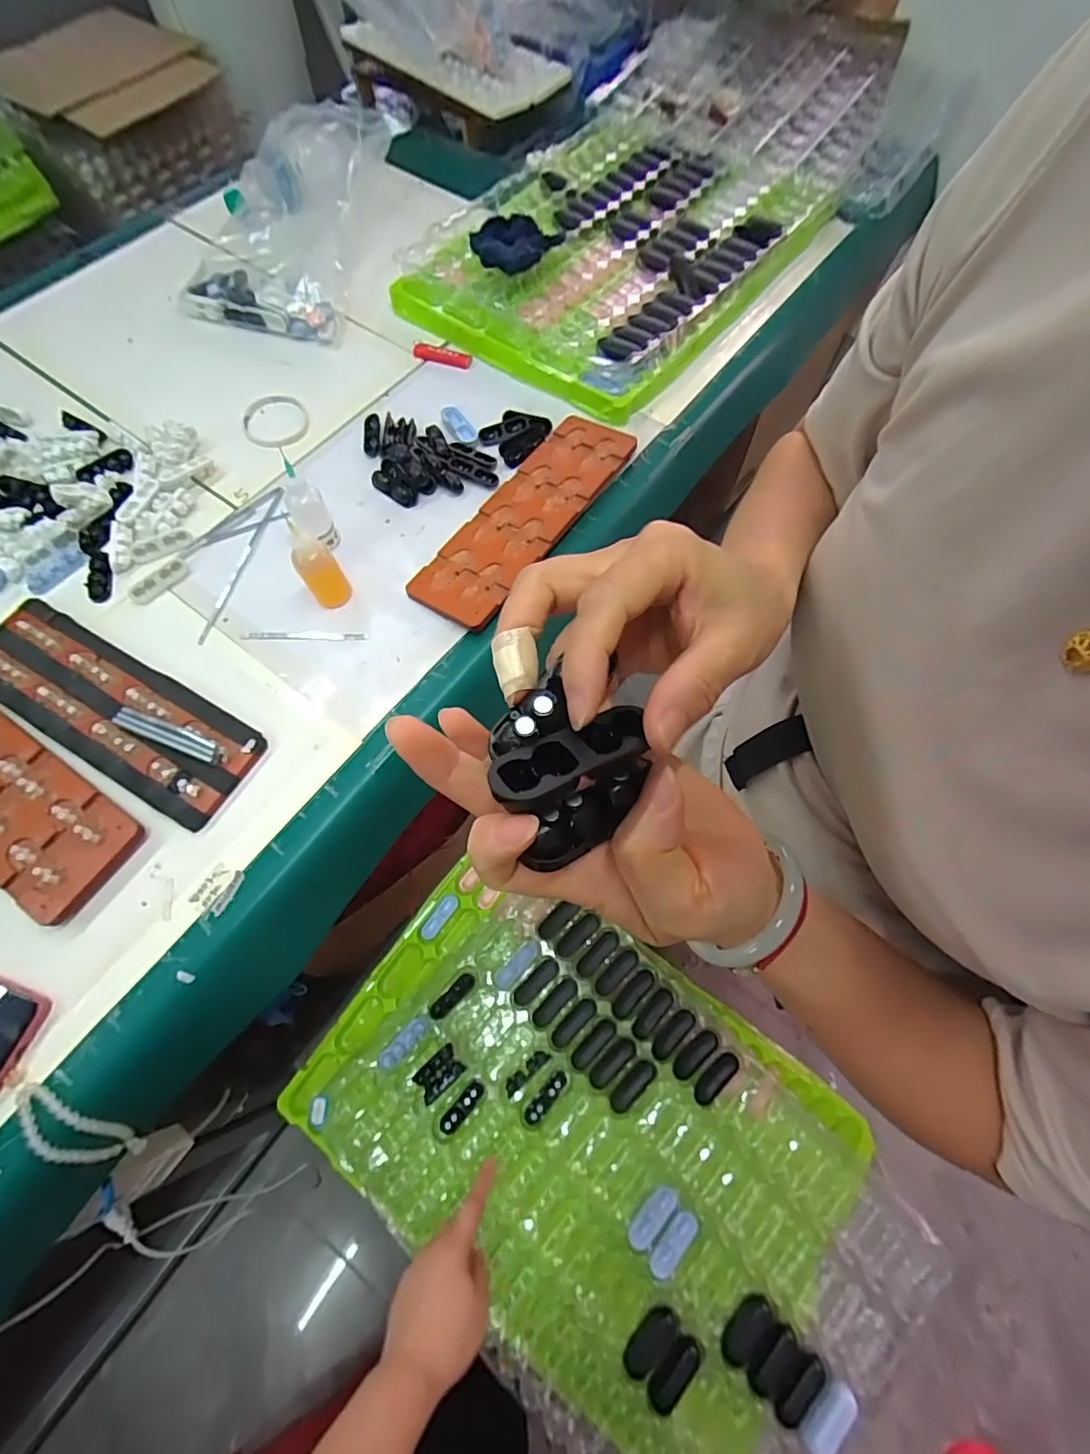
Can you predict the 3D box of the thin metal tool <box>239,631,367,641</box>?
[{"bbox_3d":[-0.248,-0.094,0.587,0.126,0.006,0.013,0,67,0],"label":"thin metal tool"}]

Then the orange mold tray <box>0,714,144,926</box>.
[{"bbox_3d":[-0.504,0.047,0.510,0.317,0.018,0.097,32,71,12],"label":"orange mold tray"}]

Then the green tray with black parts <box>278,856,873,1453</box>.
[{"bbox_3d":[0.039,0.460,0.640,0.619,0.048,0.401,33,71,13],"label":"green tray with black parts"}]

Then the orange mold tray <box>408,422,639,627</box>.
[{"bbox_3d":[-0.018,-0.241,0.634,0.098,0.013,0.315,33,71,13],"label":"orange mold tray"}]

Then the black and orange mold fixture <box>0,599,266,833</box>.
[{"bbox_3d":[-0.419,-0.023,0.541,0.320,0.015,0.100,29,70,12],"label":"black and orange mold fixture"}]

